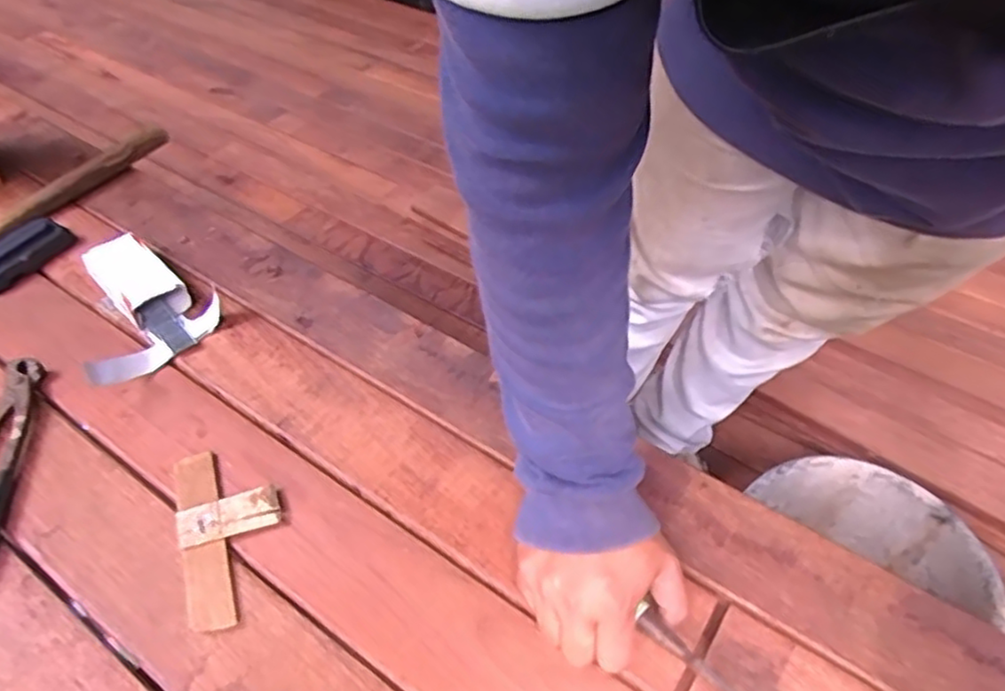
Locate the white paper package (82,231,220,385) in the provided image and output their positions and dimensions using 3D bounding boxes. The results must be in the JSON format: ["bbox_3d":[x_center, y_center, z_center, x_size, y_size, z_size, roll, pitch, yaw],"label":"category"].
[{"bbox_3d":[-0.373,-0.042,0.669,0.164,0.045,0.134,36,57,28],"label":"white paper package"}]

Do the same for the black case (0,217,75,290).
[{"bbox_3d":[-0.518,-0.097,0.715,0.052,0.026,0.109,27,53,22],"label":"black case"}]

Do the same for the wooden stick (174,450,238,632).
[{"bbox_3d":[-0.227,0.144,0.507,0.032,0.008,0.147,-16,50,-14],"label":"wooden stick"}]

